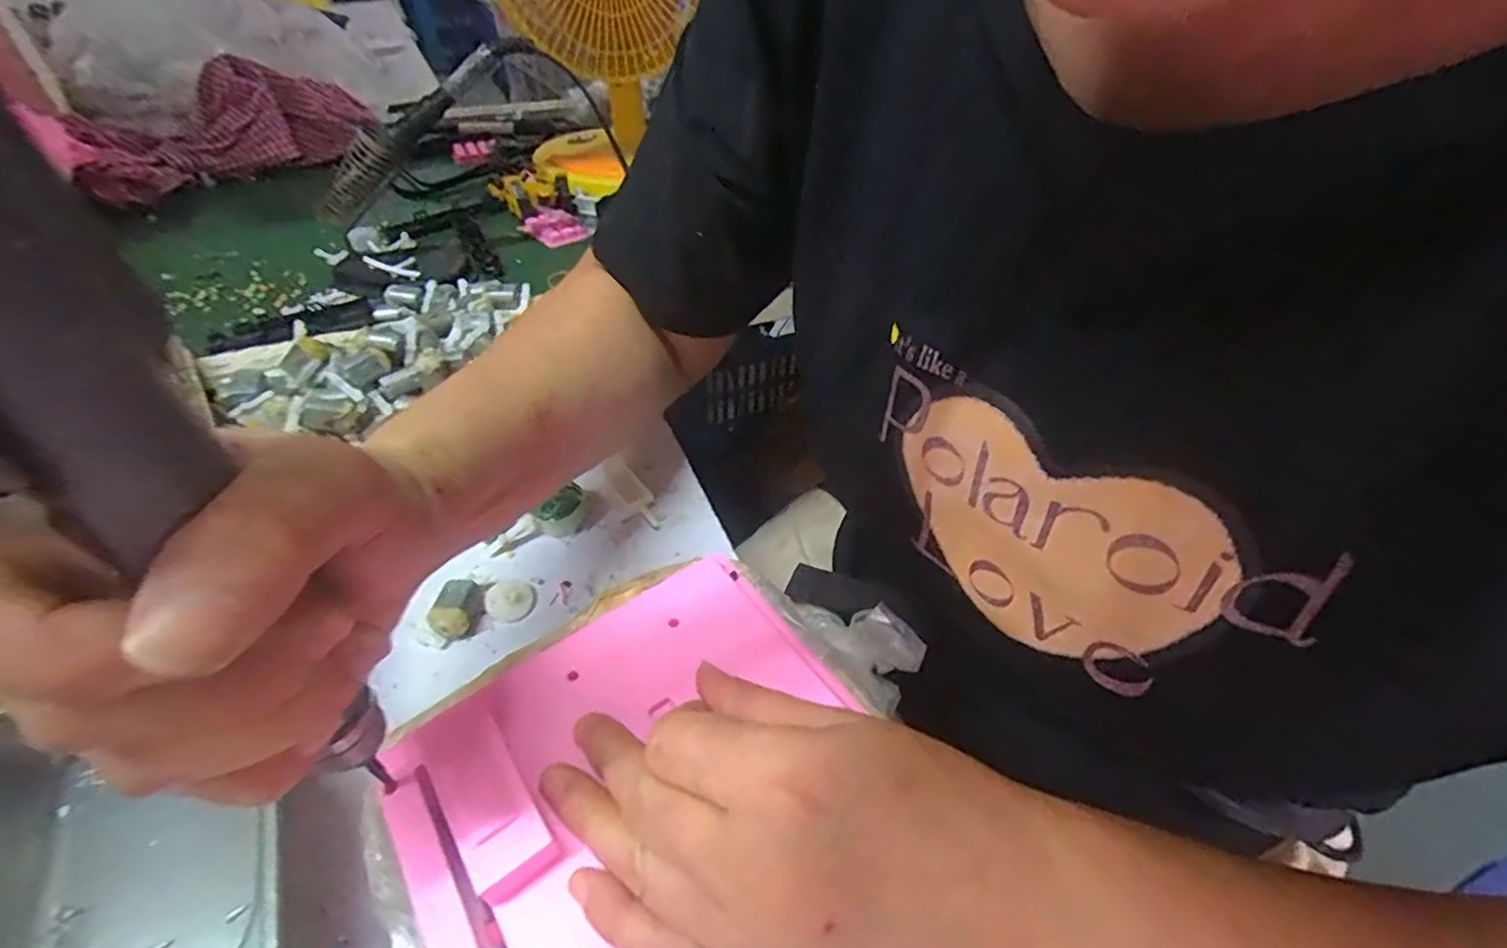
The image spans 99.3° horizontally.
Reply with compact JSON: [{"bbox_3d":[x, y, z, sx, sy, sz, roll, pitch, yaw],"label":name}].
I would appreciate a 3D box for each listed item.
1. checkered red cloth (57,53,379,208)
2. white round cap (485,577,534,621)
[{"bbox_3d":[-0.605,-0.400,0.722,0.146,0.092,0.282,32,51,26],"label":"checkered red cloth"},{"bbox_3d":[-0.128,0.066,0.337,0.023,0.007,0.023,0,44,0],"label":"white round cap"}]

